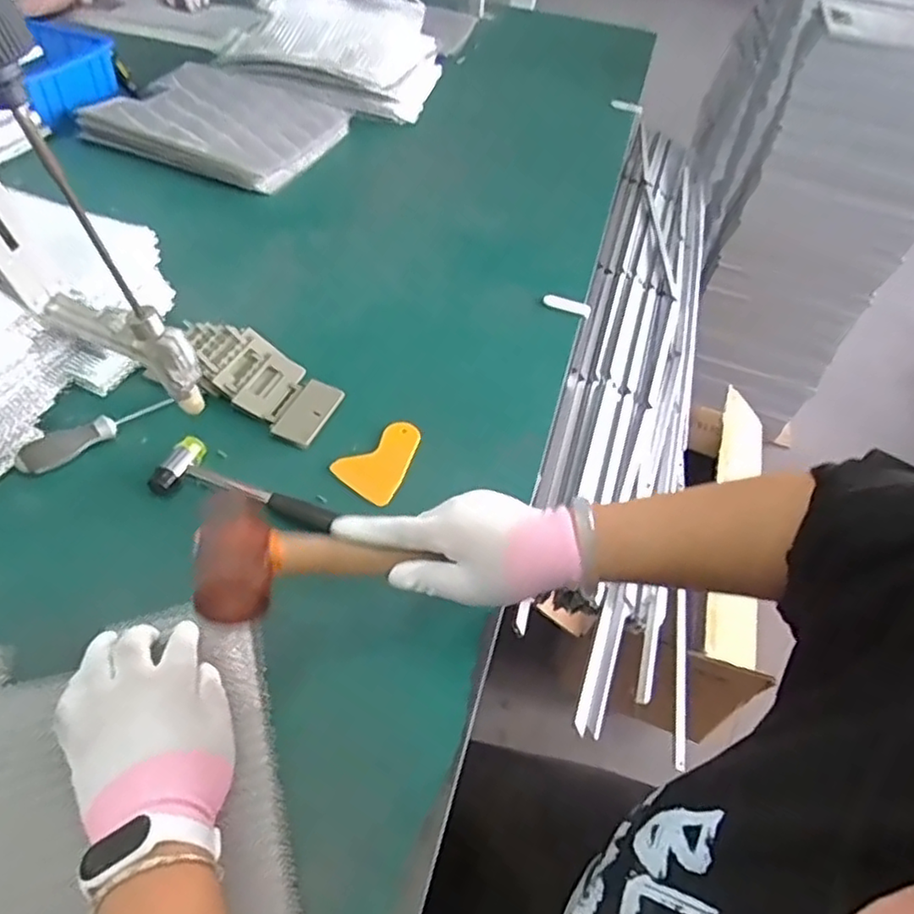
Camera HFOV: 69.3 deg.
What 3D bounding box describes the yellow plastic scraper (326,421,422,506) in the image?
[{"bbox_3d":[-0.070,0.002,0.670,0.066,0.006,0.099,33,54,20],"label":"yellow plastic scraper"}]

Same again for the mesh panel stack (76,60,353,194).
[{"bbox_3d":[-0.367,-0.542,1.067,0.331,0.048,0.302,21,50,11],"label":"mesh panel stack"}]

